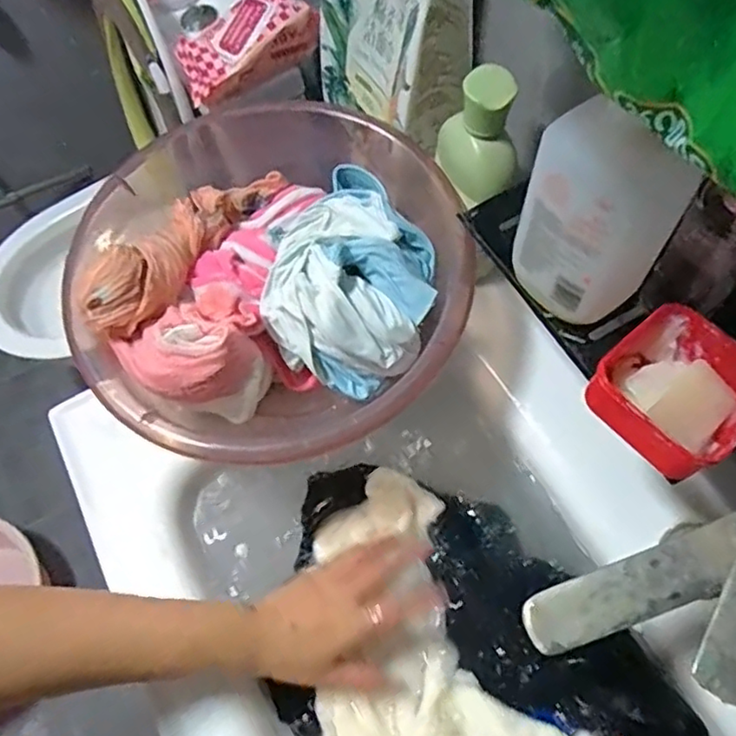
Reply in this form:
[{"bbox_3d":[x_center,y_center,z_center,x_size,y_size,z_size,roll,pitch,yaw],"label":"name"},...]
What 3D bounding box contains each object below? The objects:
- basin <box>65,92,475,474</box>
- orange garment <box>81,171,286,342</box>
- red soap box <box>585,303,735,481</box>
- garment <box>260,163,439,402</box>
[{"bbox_3d":[-0.072,-0.076,0.564,0.317,0.154,0.338,-2,66,4],"label":"basin"},{"bbox_3d":[-0.170,-0.121,0.566,0.065,0.058,0.246,21,49,13],"label":"orange garment"},{"bbox_3d":[0.195,0.014,0.390,0.086,0.039,0.089,-36,69,-11],"label":"red soap box"},{"bbox_3d":[-0.008,-0.083,0.550,0.141,0.080,0.194,17,69,12],"label":"garment"}]

